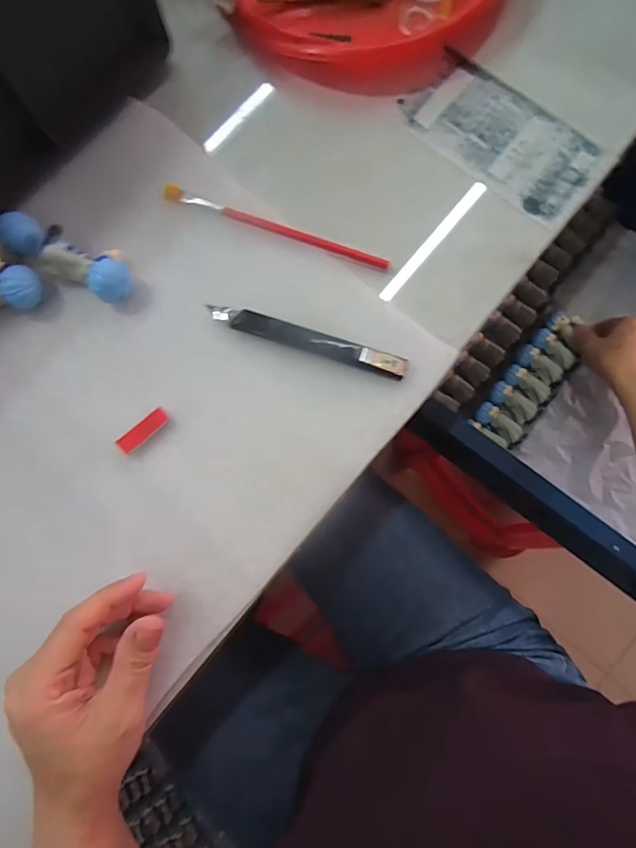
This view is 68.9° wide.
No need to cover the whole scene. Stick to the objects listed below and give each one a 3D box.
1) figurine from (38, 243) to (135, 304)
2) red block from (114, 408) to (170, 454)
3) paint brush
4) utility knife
[{"bbox_3d":[-0.149,-0.105,0.311,0.059,0.024,0.035,28,82,6],"label":"figurine"},{"bbox_3d":[-0.113,0.004,0.302,0.036,0.006,0.012,-43,82,-5],"label":"red block"},{"bbox_3d":[-0.030,-0.138,0.328,0.167,0.005,0.011,20,82,5],"label":"paint brush"},{"bbox_3d":[-0.008,-0.056,0.309,0.138,0.006,0.016,18,81,5],"label":"utility knife"}]

